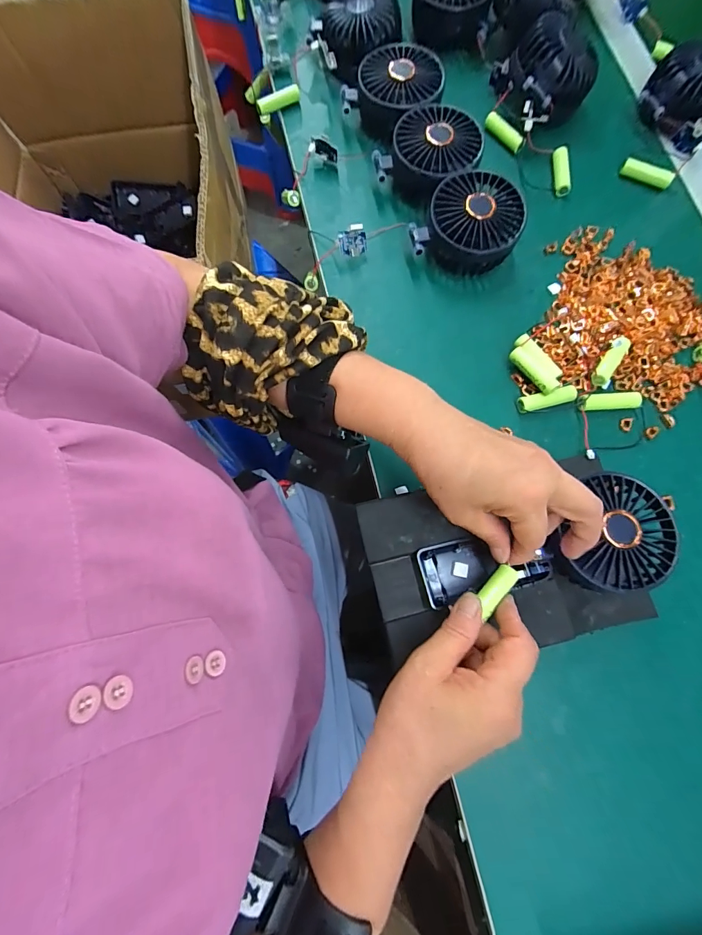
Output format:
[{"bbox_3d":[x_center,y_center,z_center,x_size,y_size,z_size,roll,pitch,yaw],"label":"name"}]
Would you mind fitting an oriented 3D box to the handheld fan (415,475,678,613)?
[{"bbox_3d":[0.140,0.059,0.292,0.182,0.030,0.080,-15,77,10],"label":"handheld fan"}]

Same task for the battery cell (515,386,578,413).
[{"bbox_3d":[0.177,-0.061,0.351,0.055,0.011,0.014,-12,78,-4],"label":"battery cell"}]

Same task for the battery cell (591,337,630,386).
[{"bbox_3d":[0.236,-0.098,0.357,0.015,0.010,0.054,35,79,7],"label":"battery cell"}]

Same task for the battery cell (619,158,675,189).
[{"bbox_3d":[0.307,-0.305,0.407,0.050,0.013,0.012,27,78,5],"label":"battery cell"}]

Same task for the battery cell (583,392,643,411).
[{"bbox_3d":[0.233,-0.059,0.351,0.049,0.011,0.013,-1,77,-1],"label":"battery cell"}]

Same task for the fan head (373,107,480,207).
[{"bbox_3d":[0.081,-0.310,0.394,0.086,0.048,0.083,0,77,2],"label":"fan head"}]

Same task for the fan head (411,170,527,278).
[{"bbox_3d":[0.112,-0.228,0.373,0.089,0.050,0.081,0,77,-1],"label":"fan head"}]

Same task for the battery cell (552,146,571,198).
[{"bbox_3d":[0.220,-0.310,0.411,0.016,0.012,0.053,1,77,-1],"label":"battery cell"}]

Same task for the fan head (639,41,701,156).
[{"bbox_3d":[0.354,-0.393,0.411,0.087,0.042,0.087,41,80,8],"label":"fan head"}]

